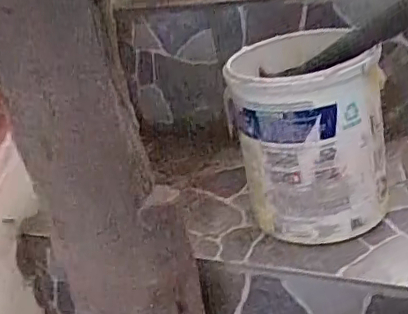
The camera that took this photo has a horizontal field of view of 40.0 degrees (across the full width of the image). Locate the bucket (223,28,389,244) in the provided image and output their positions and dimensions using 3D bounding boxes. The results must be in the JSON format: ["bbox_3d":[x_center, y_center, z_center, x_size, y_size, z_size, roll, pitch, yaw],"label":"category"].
[{"bbox_3d":[0.121,-0.028,0.668,0.165,0.198,0.160,-7,26,6],"label":"bucket"}]

